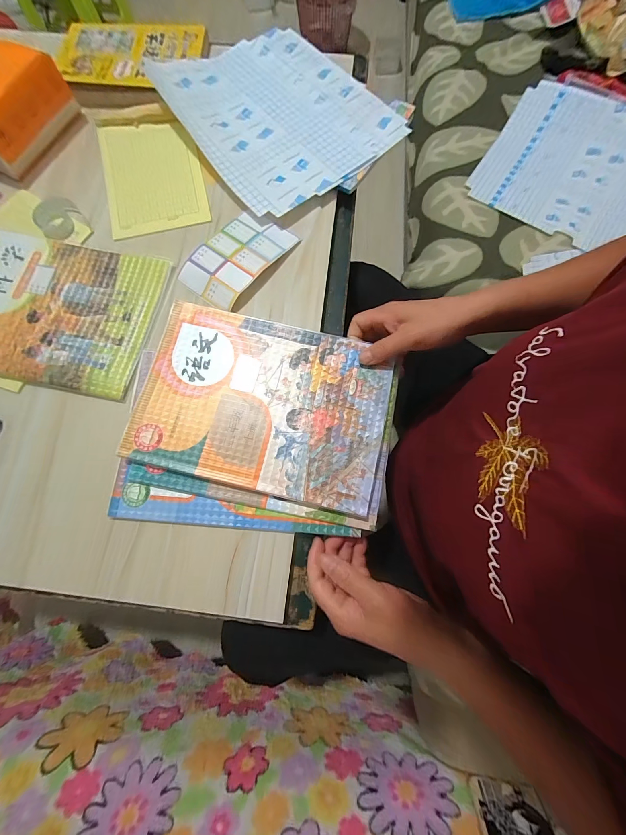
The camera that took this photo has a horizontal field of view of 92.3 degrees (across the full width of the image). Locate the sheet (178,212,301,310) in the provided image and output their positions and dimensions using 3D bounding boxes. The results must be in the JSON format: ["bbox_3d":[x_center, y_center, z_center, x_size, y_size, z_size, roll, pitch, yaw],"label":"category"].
[{"bbox_3d":[-0.095,-0.204,0.379,0.085,0.013,0.137,37,80,8],"label":"sheet"}]

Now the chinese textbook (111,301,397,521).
[{"bbox_3d":[-0.054,-0.017,0.323,0.260,0.007,0.182,13,78,3],"label":"chinese textbook"}]

